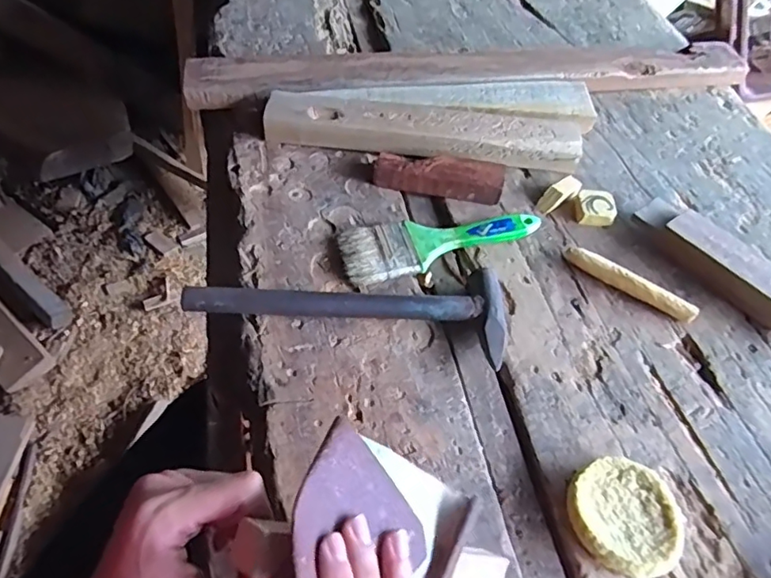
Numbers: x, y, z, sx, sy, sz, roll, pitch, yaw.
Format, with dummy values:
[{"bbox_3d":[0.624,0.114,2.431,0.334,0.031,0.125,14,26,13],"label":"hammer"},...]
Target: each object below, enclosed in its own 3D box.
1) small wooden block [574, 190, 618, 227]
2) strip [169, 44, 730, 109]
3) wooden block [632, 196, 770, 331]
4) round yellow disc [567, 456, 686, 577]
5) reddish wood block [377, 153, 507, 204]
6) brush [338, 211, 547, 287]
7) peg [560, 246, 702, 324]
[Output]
[{"bbox_3d":[0.215,-0.082,0.576,0.038,0.016,0.039,4,53,-1],"label":"small wooden block"},{"bbox_3d":[0.116,-0.270,0.700,0.688,0.032,0.085,-6,54,-8],"label":"strip"},{"bbox_3d":[0.321,-0.022,0.524,0.049,0.031,0.184,-31,61,-24],"label":"wooden block"},{"bbox_3d":[0.165,0.158,0.392,0.076,0.020,0.074,2,53,-3],"label":"round yellow disc"},{"bbox_3d":[0.055,-0.116,0.583,0.130,0.029,0.034,11,53,4],"label":"reddish wood block"},{"bbox_3d":[0.054,-0.048,0.537,0.195,0.016,0.061,-13,55,-14],"label":"brush"},{"bbox_3d":[0.223,-0.005,0.517,0.122,0.019,0.016,31,57,18],"label":"peg"}]

